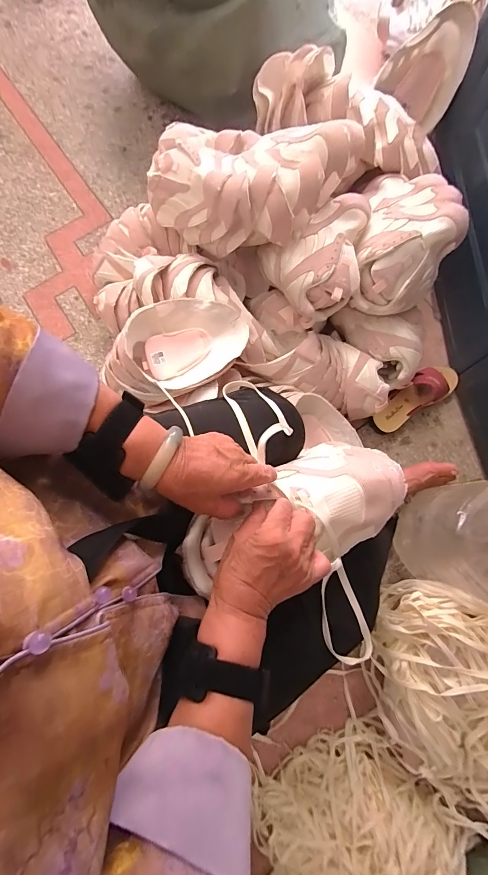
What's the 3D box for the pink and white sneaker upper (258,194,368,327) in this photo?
[{"bbox_3d":[0.145,-0.332,0.682,0.196,0.115,0.188,-8,77,-2],"label":"pink and white sneaker upper"}]

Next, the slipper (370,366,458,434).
[{"bbox_3d":[0.388,-0.093,0.805,0.222,0.075,0.076,-31,79,-7],"label":"slipper"}]

